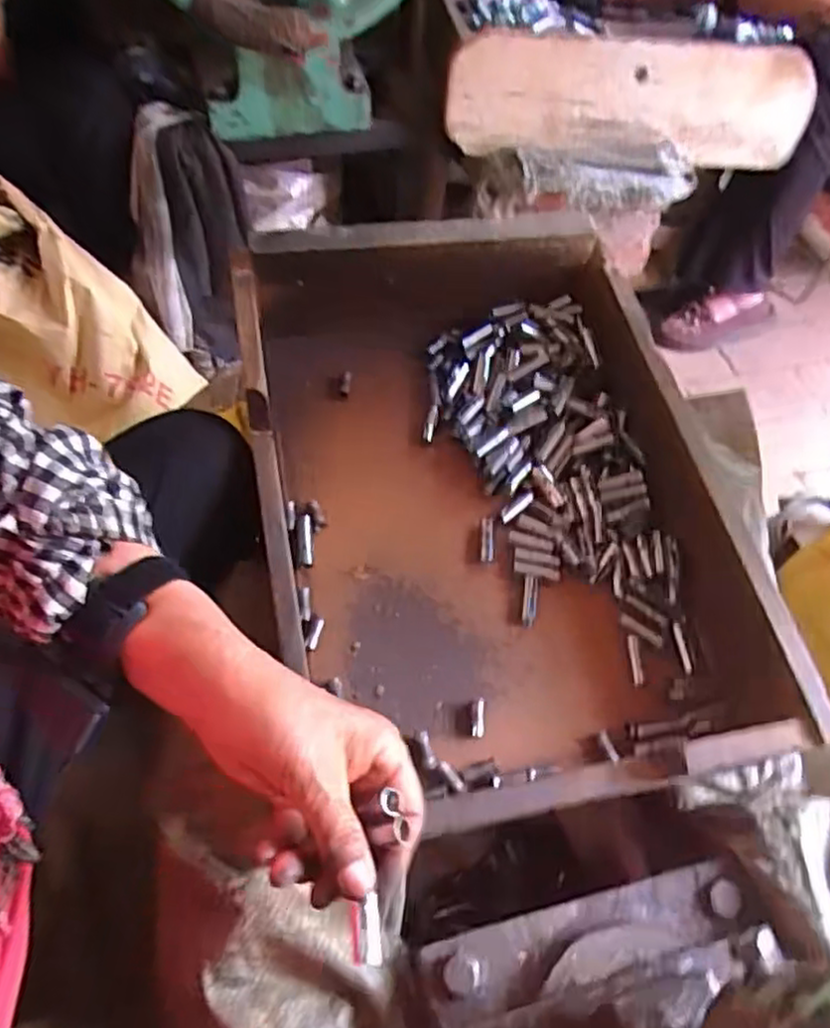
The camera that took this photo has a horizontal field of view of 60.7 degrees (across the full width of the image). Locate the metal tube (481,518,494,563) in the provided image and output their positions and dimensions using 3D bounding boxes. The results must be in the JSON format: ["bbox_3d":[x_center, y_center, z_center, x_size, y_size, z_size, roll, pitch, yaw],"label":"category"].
[{"bbox_3d":[0.059,0.021,0.574,0.010,0.006,0.040,5,56,-2],"label":"metal tube"}]

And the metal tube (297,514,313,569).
[{"bbox_3d":[-0.087,0.022,0.560,0.011,0.011,0.045,-4,57,-7],"label":"metal tube"}]

